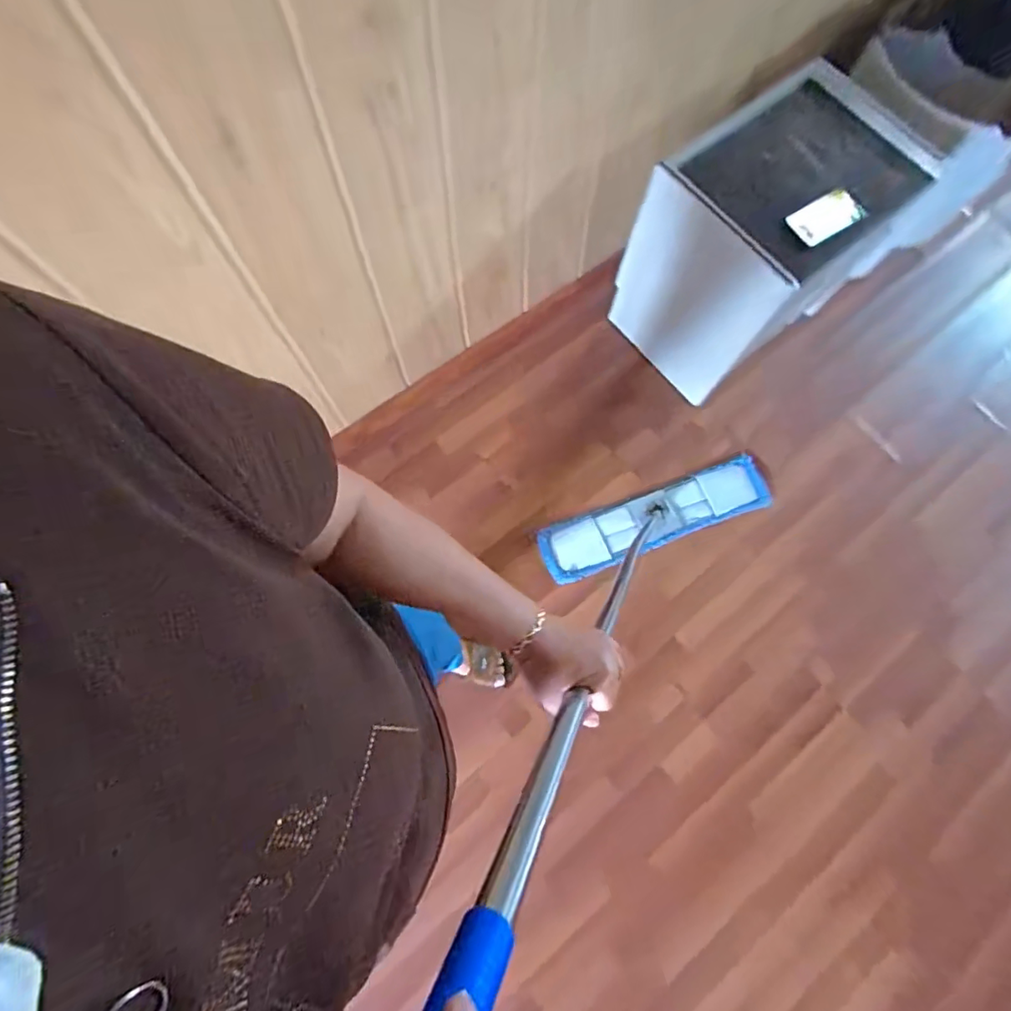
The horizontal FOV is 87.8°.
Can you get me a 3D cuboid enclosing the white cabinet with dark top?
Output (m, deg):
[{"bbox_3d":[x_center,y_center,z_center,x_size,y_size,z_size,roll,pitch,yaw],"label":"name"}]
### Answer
[{"bbox_3d":[0.594,-0.609,1.288,0.512,0.492,0.383,-37,78,-11],"label":"white cabinet with dark top"}]

